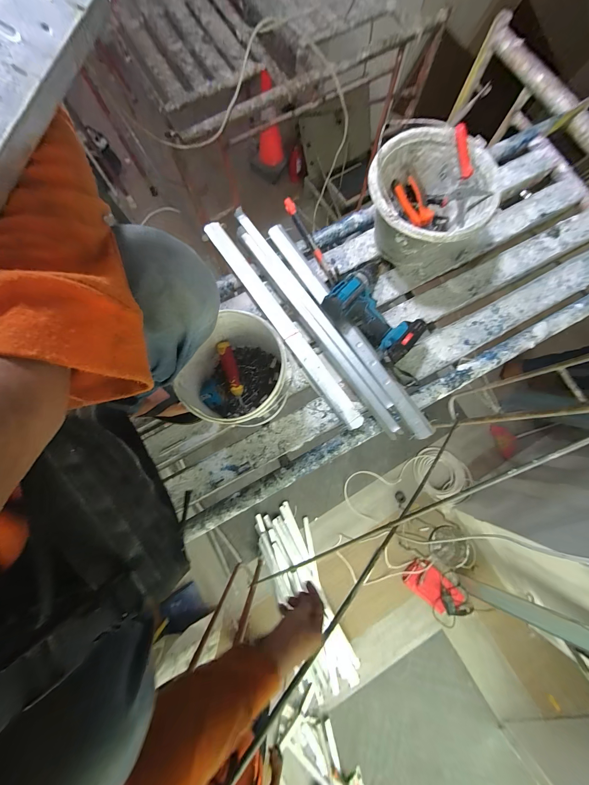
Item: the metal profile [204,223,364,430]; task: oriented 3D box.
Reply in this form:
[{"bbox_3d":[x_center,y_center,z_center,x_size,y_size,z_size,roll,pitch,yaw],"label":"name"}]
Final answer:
[{"bbox_3d":[-0.034,-0.165,0.631,0.044,0.037,0.583,-34,81,-6],"label":"metal profile"}]

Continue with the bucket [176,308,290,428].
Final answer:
[{"bbox_3d":[-0.100,-0.032,0.507,0.166,0.169,0.181,0,80,0],"label":"bucket"}]

